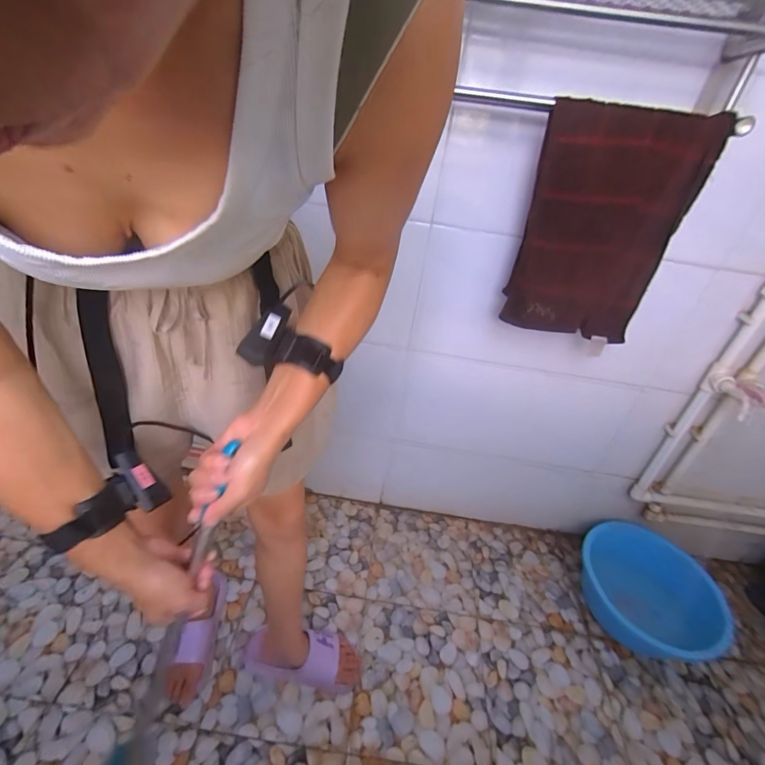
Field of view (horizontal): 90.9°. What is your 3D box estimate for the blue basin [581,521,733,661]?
[{"bbox_3d":[0.705,0.563,1.017,0.266,0.168,0.343,-17,40,-33],"label":"blue basin"}]

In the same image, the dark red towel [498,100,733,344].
[{"bbox_3d":[0.355,-0.249,0.639,0.232,0.343,0.024,13,33,8],"label":"dark red towel"}]

